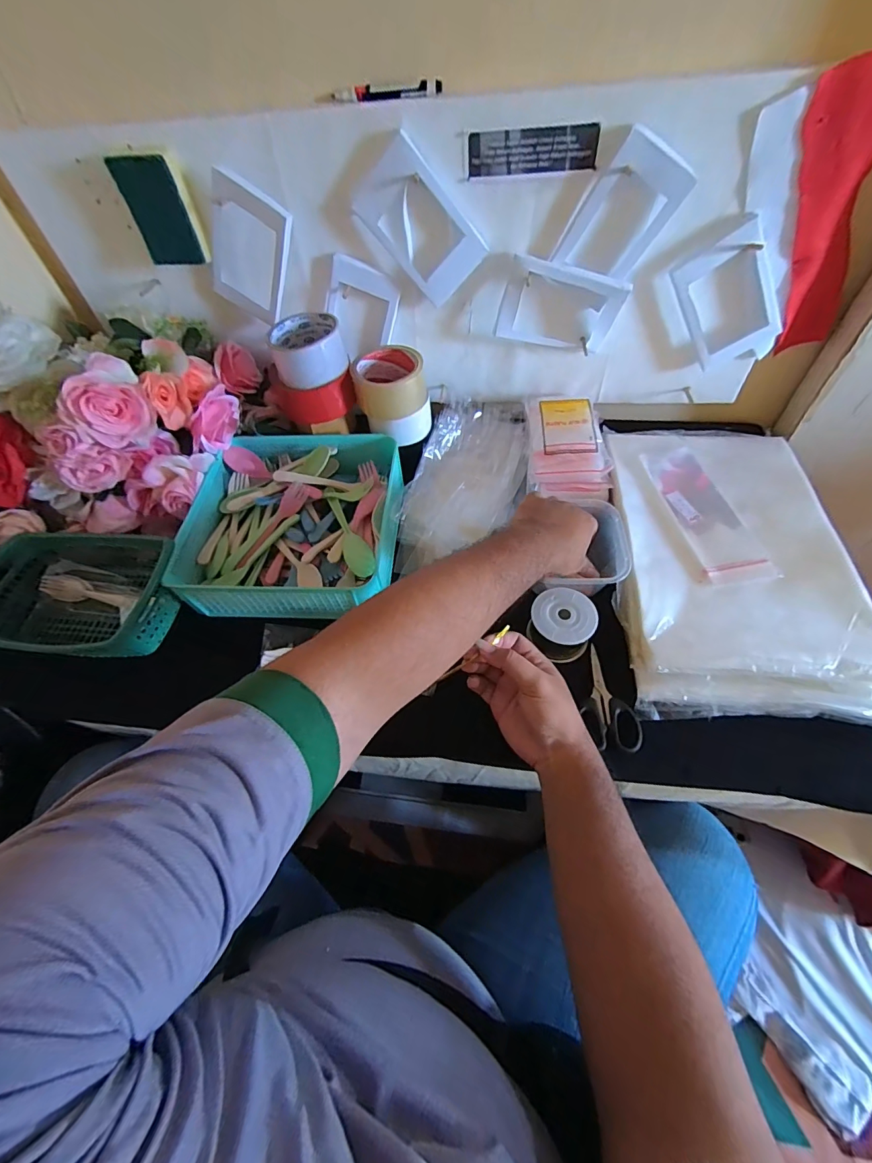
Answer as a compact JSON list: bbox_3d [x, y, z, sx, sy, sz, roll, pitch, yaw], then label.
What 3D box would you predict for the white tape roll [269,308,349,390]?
[{"bbox_3d":[-0.159,-0.289,0.550,0.085,0.049,0.085,-18,57,-8],"label":"white tape roll"}]

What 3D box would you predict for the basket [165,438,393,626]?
[{"bbox_3d":[-0.175,-0.078,0.561,0.244,0.062,0.247,2,56,6],"label":"basket"}]

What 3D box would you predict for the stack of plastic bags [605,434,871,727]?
[{"bbox_3d":[0.335,-0.036,0.517,0.241,0.039,0.377,2,56,6],"label":"stack of plastic bags"}]

